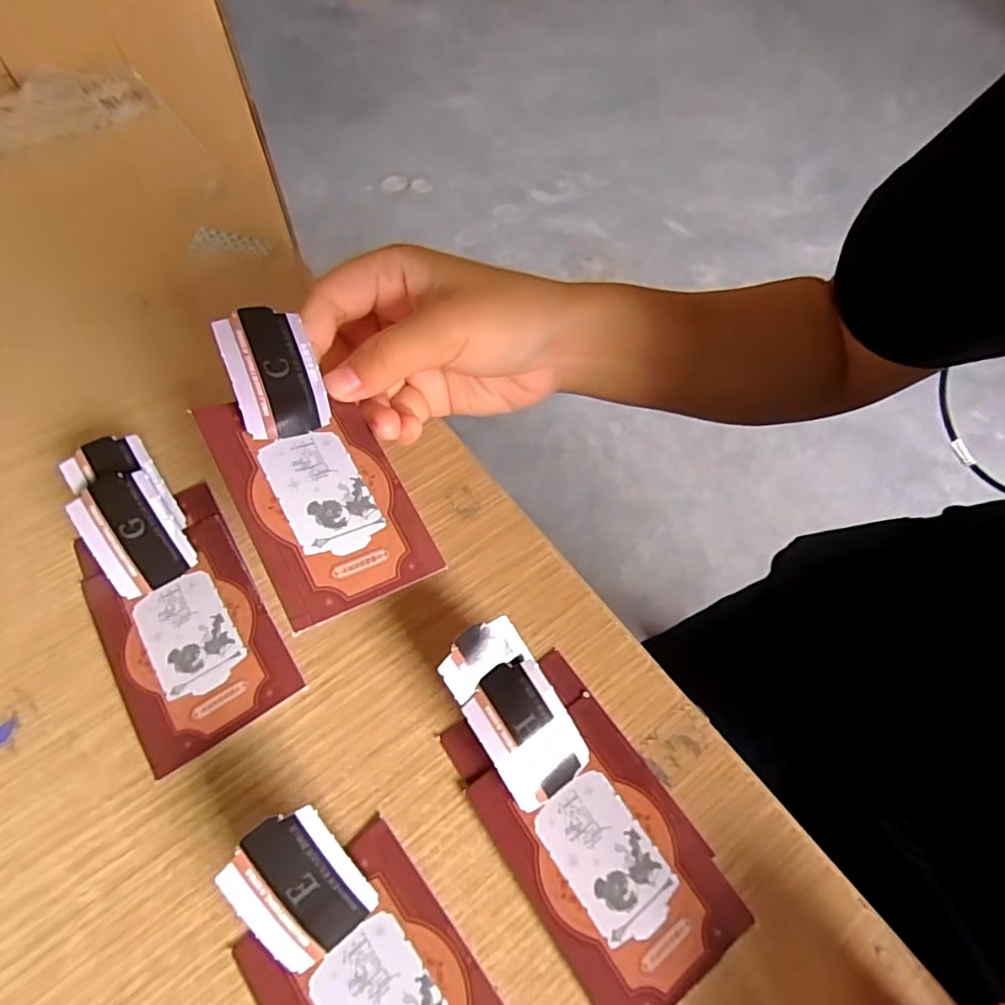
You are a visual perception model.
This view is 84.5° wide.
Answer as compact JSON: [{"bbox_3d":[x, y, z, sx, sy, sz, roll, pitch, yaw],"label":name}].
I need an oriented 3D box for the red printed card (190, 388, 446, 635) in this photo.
[{"bbox_3d":[-0.060,-0.003,0.188,0.054,0.004,0.080,-21,73,-34],"label":"red printed card"}]

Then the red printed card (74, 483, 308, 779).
[{"bbox_3d":[-0.122,0.043,0.211,0.055,0.005,0.098,-31,67,-17],"label":"red printed card"}]

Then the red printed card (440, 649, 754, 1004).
[{"bbox_3d":[0.029,0.107,0.184,0.055,0.004,0.100,-31,67,-17],"label":"red printed card"}]

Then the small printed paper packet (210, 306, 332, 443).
[{"bbox_3d":[-0.079,-0.045,0.191,0.029,0.004,0.045,-19,89,-33],"label":"small printed paper packet"}]

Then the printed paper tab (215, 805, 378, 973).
[{"bbox_3d":[-0.059,0.112,0.160,0.029,0.006,0.045,-32,105,-20],"label":"printed paper tab"}]

